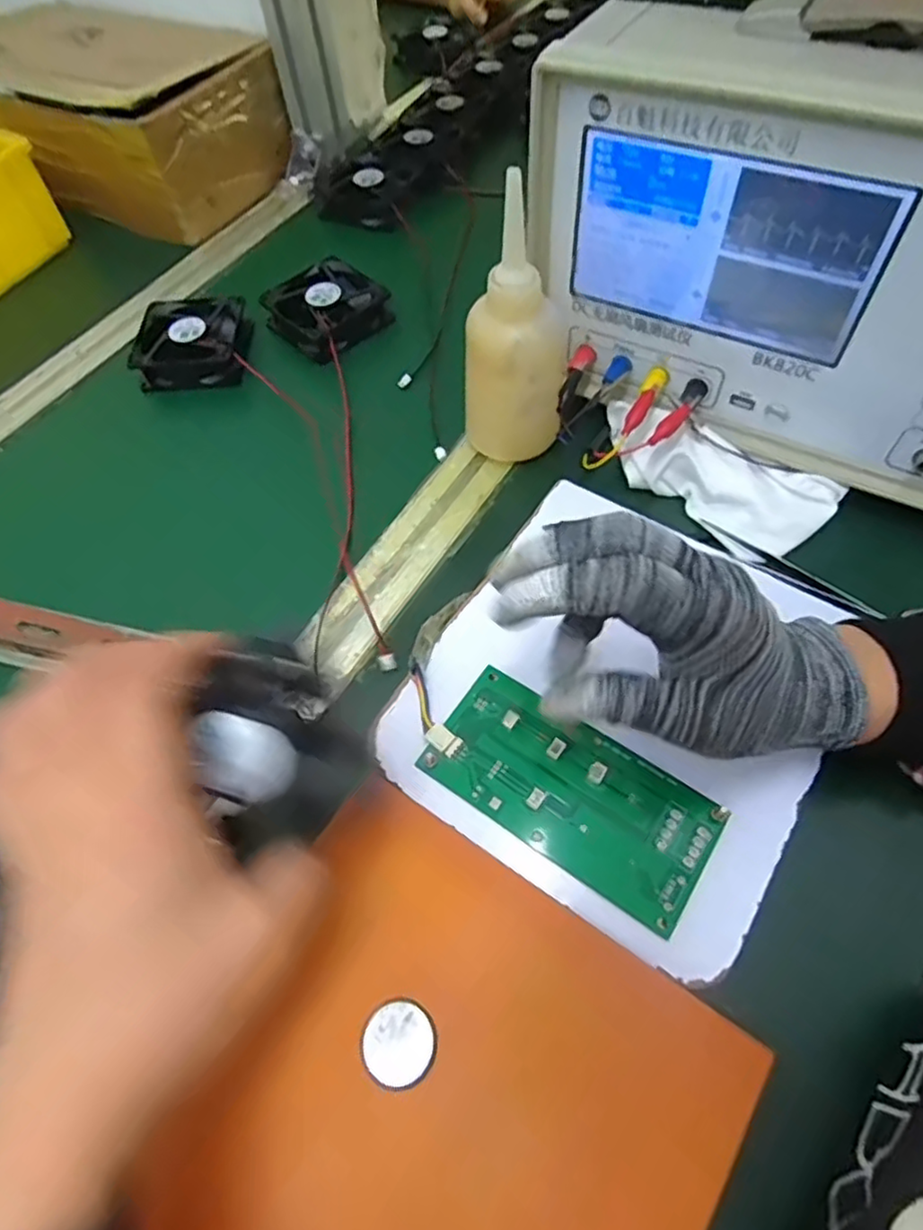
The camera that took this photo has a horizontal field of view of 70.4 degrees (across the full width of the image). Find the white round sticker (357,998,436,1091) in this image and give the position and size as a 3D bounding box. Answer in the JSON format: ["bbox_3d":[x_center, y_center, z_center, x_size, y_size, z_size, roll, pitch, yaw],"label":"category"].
[{"bbox_3d":[-0.025,0.169,0.258,0.029,0.006,0.028,-2,59,3],"label":"white round sticker"}]

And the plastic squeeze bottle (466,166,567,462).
[{"bbox_3d":[0.032,-0.157,0.388,0.062,0.149,0.051,1,59,5],"label":"plastic squeeze bottle"}]

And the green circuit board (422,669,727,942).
[{"bbox_3d":[0.051,0.082,0.310,0.133,0.009,0.064,30,66,20],"label":"green circuit board"}]

